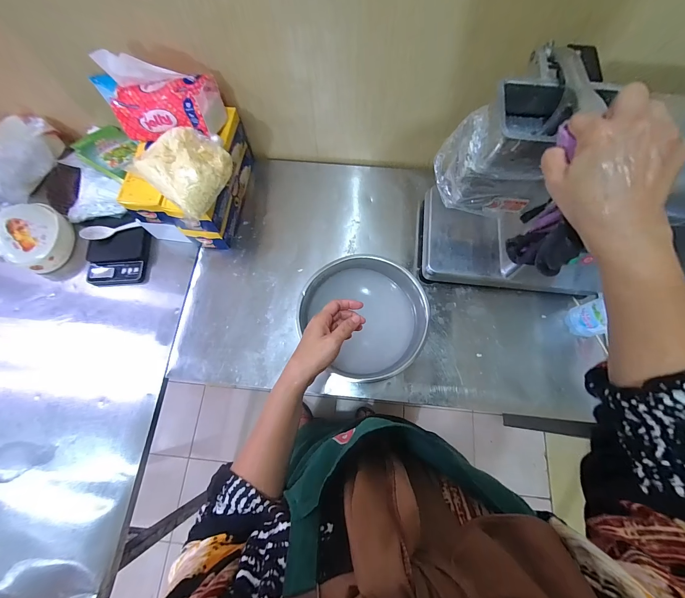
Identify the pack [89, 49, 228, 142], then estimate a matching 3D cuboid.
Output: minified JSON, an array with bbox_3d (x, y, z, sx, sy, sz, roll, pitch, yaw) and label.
[{"bbox_3d":[-0.355,-0.392,0.576,0.193,0.131,0.100,0,73,2],"label":"pack"}]

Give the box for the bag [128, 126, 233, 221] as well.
[{"bbox_3d":[-0.296,-0.258,0.571,0.151,0.064,0.151,40,78,13],"label":"bag"}]

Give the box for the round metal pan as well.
[{"bbox_3d":[0.048,0.039,0.638,0.241,0.081,0.261,0,73,1],"label":"round metal pan"}]

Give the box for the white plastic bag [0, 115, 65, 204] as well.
[{"bbox_3d":[-0.839,-0.369,0.757,0.120,0.094,0.256,9,73,4],"label":"white plastic bag"}]

